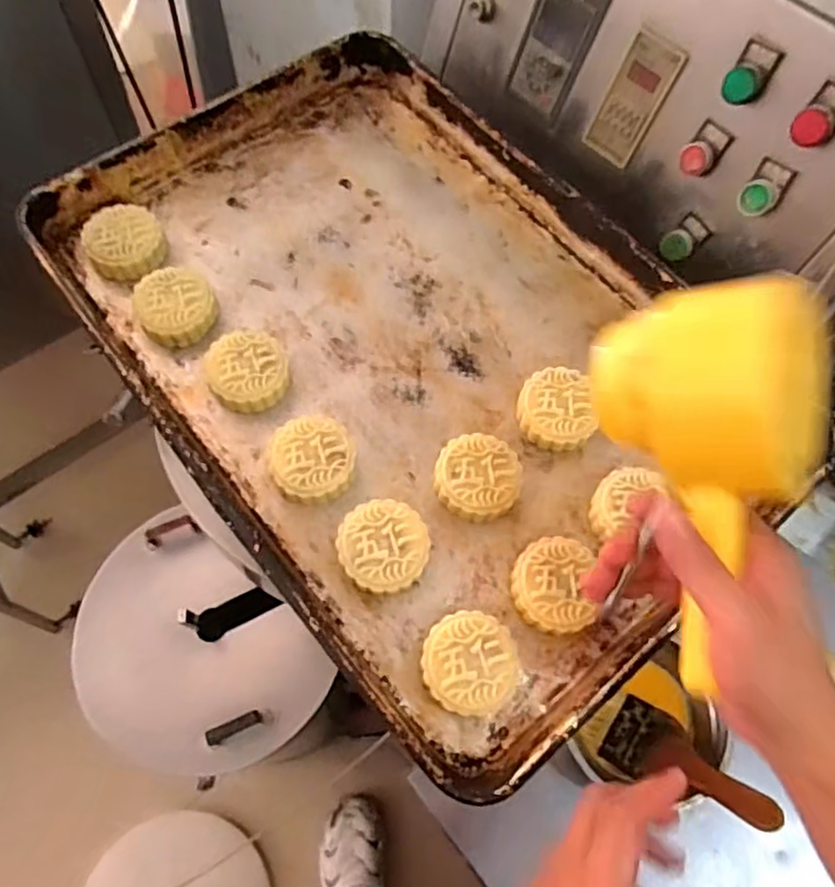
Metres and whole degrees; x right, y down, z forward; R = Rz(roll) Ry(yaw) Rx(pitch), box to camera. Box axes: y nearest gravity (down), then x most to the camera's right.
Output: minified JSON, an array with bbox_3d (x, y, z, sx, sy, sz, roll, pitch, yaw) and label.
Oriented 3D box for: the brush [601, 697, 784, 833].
[{"bbox_3d":[0.257,0.306,0.603,0.153,0.038,0.074,20,59,41],"label":"brush"}]

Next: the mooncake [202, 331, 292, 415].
[{"bbox_3d":[-0.142,-0.060,0.534,0.064,0.029,0.064,1,63,-3],"label":"mooncake"}]

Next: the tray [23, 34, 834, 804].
[{"bbox_3d":[-0.013,-0.088,0.558,0.407,0.078,0.610,-36,70,-19],"label":"tray"}]

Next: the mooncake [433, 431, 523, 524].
[{"bbox_3d":[0.047,0.027,0.507,0.064,0.022,0.064,1,63,-3],"label":"mooncake"}]

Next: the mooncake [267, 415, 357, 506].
[{"bbox_3d":[-0.083,0.012,0.505,0.063,0.026,0.063,1,63,-3],"label":"mooncake"}]

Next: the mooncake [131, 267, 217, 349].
[{"bbox_3d":[-0.207,-0.119,0.553,0.065,0.031,0.060,1,63,-3],"label":"mooncake"}]

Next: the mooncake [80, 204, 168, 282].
[{"bbox_3d":[-0.263,-0.184,0.578,0.066,0.028,0.070,1,63,-3],"label":"mooncake"}]

